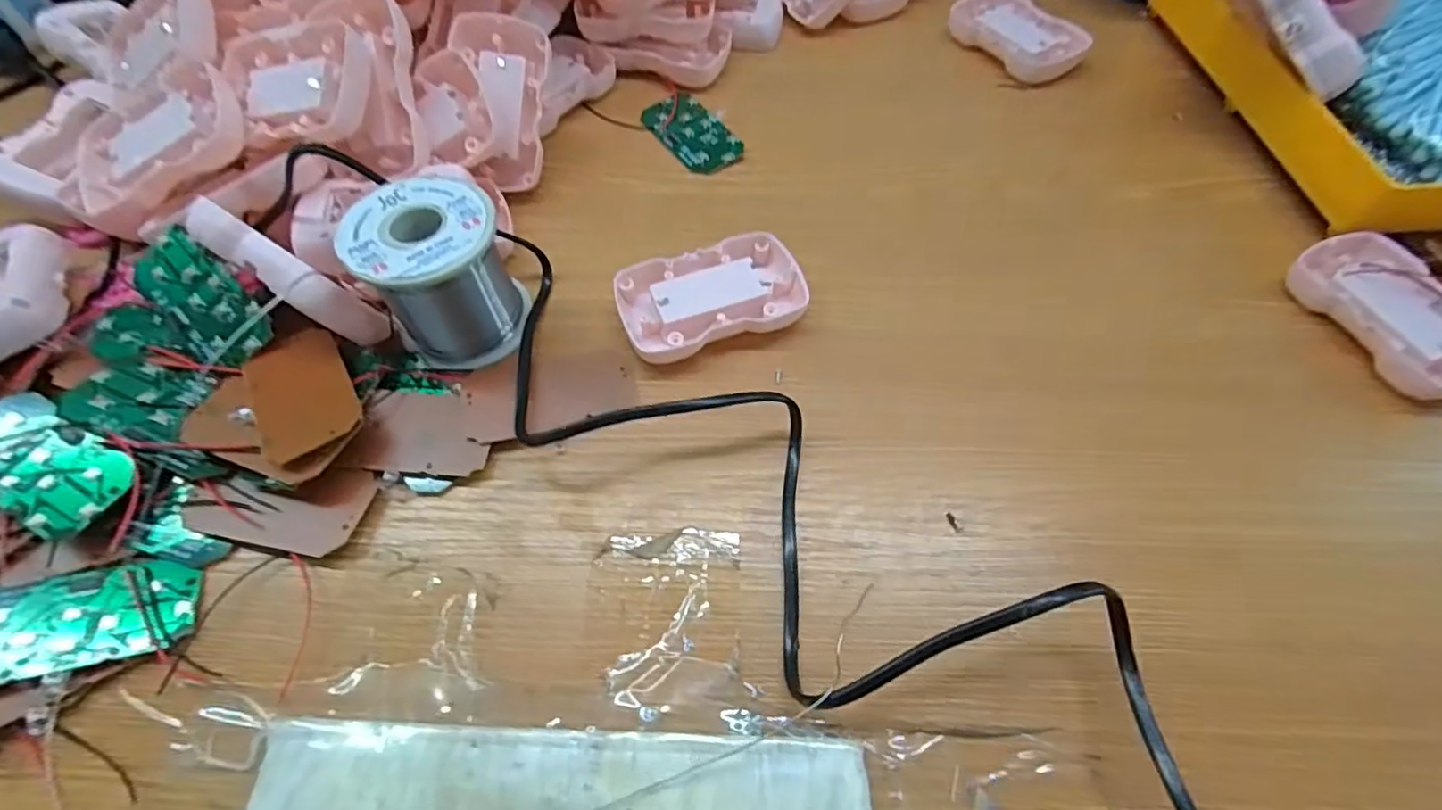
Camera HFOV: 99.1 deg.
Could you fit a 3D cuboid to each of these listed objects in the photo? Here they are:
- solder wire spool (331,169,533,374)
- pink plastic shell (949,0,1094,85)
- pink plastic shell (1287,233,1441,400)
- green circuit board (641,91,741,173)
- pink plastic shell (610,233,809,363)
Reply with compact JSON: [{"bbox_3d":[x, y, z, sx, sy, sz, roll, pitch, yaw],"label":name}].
[{"bbox_3d":[-0.124,-0.058,0.277,0.059,0.060,0.063,0,59,0],"label":"solder wire spool"},{"bbox_3d":[0.199,-0.251,0.417,0.057,0.015,0.090,-31,65,-18],"label":"pink plastic shell"},{"bbox_3d":[0.320,-0.043,0.292,0.052,0.021,0.088,-14,61,-9],"label":"pink plastic shell"},{"bbox_3d":[-0.018,-0.168,0.378,0.039,0.005,0.074,-28,64,-16],"label":"green circuit board"},{"bbox_3d":[-0.004,-0.052,0.302,0.088,0.017,0.054,-16,61,-10],"label":"pink plastic shell"}]

